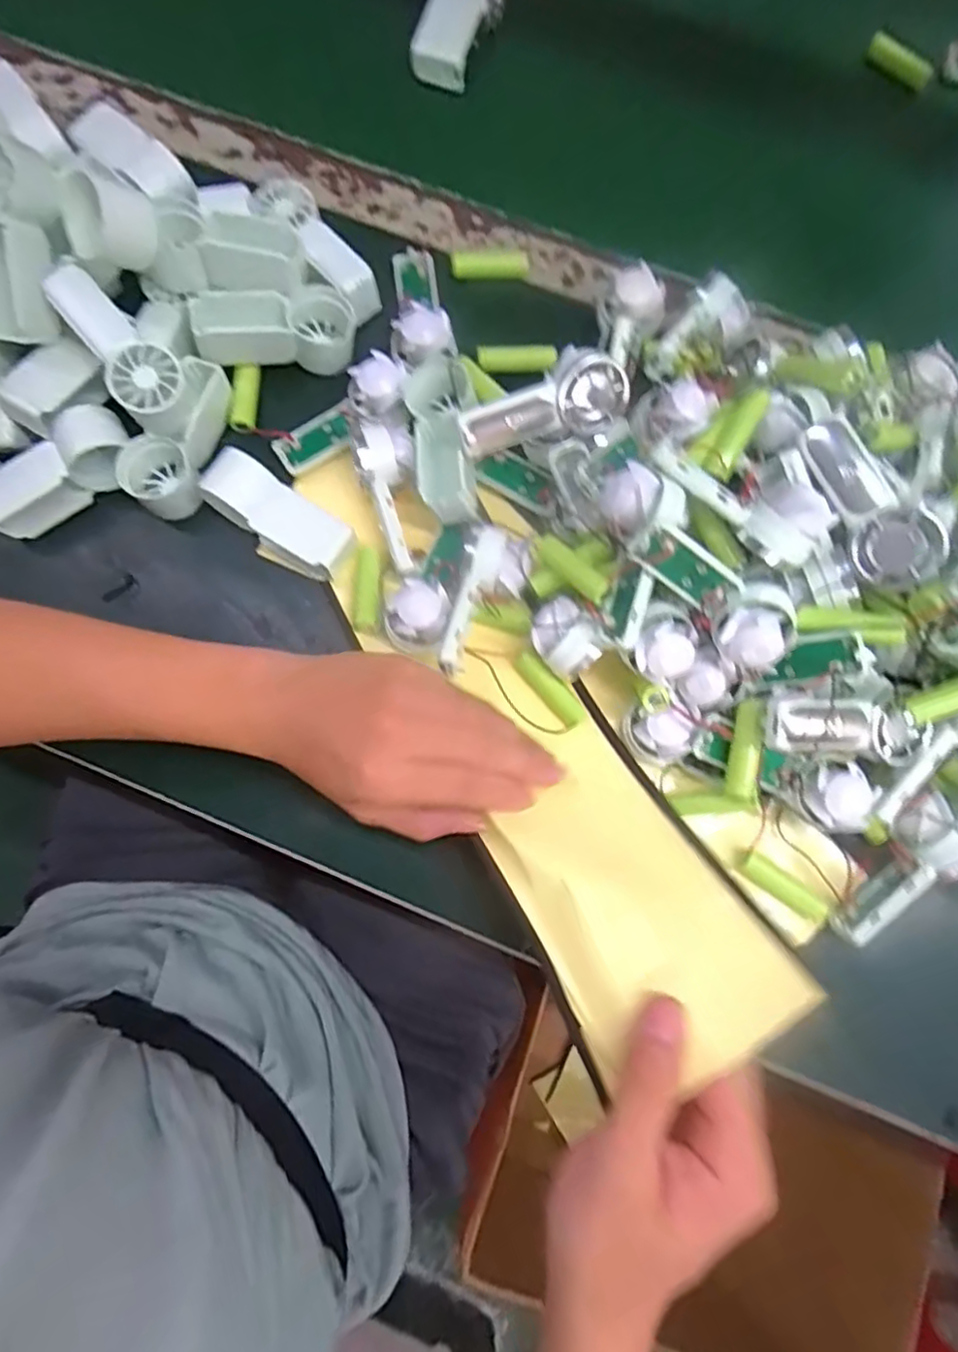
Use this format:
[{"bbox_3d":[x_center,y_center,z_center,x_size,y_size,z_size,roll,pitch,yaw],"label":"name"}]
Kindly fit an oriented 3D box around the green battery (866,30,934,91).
[{"bbox_3d":[0.319,-0.464,0.489,0.052,0.015,0.015,22,79,-10],"label":"green battery"}]

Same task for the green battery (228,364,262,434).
[{"bbox_3d":[-0.149,-0.177,0.411,0.014,0.015,0.041,11,96,1],"label":"green battery"}]

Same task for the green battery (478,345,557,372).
[{"bbox_3d":[0.025,-0.207,0.418,0.052,0.016,0.012,-8,79,-3],"label":"green battery"}]

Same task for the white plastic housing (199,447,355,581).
[{"bbox_3d":[-0.118,-0.094,0.381,0.089,0.026,0.034,35,80,6],"label":"white plastic housing"}]

